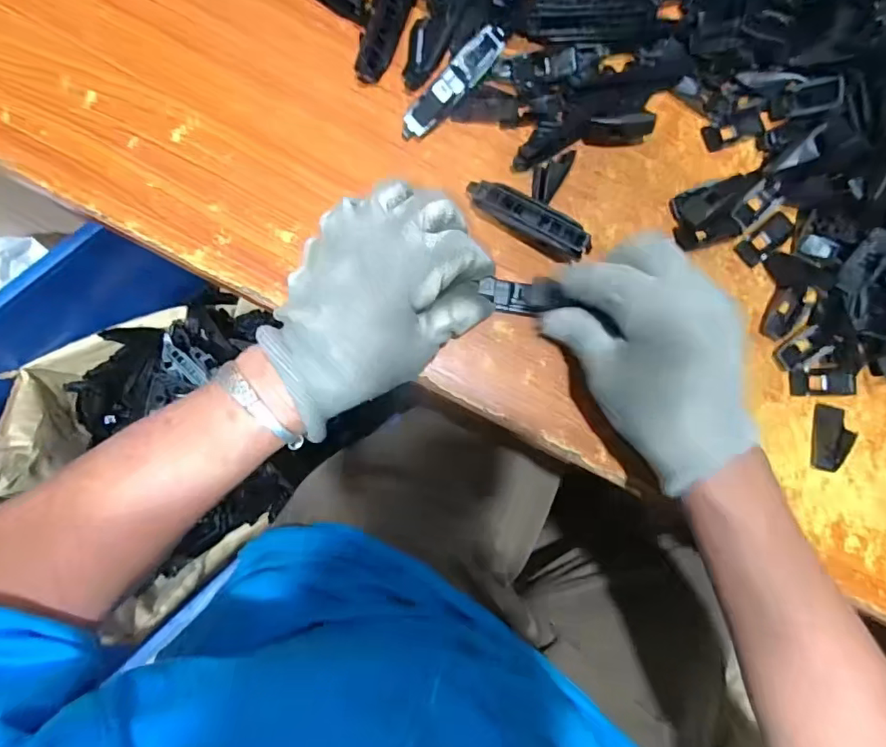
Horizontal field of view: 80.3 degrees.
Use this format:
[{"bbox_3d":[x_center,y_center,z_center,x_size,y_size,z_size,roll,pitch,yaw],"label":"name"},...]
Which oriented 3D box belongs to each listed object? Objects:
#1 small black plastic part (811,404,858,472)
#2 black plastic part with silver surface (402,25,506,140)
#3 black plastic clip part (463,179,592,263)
[{"bbox_3d":[0.246,0.041,0.331,0.022,0.010,0.040,13,83,-3],"label":"small black plastic part"},{"bbox_3d":[0.007,-0.178,0.322,0.017,0.017,0.082,44,95,1],"label":"black plastic part with silver surface"},{"bbox_3d":[0.052,-0.095,0.323,0.079,0.021,0.023,33,82,-1],"label":"black plastic clip part"}]

